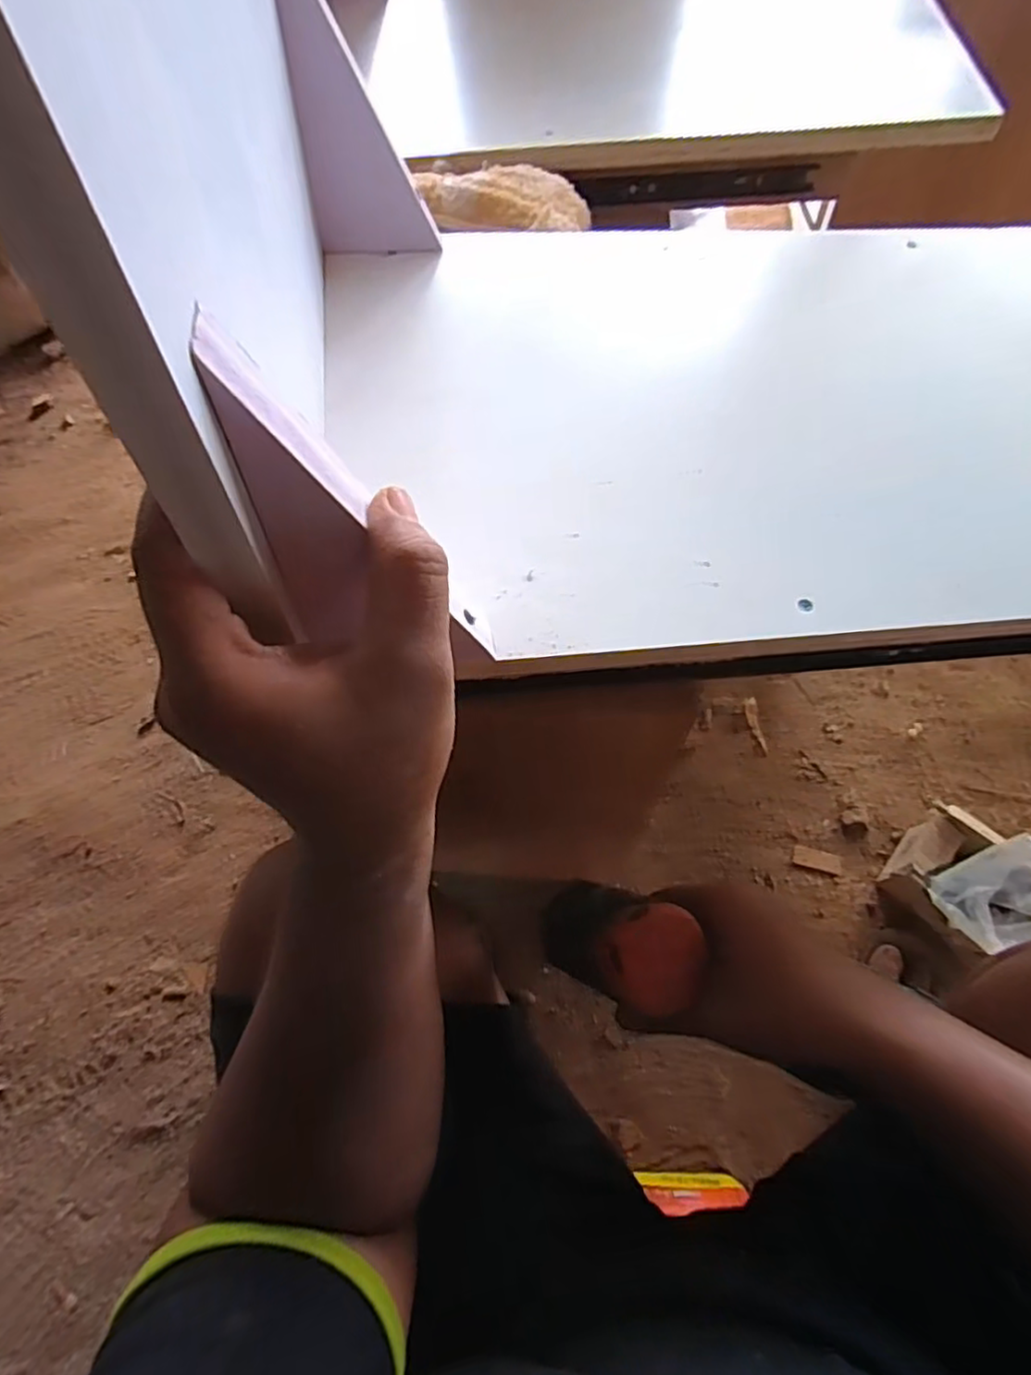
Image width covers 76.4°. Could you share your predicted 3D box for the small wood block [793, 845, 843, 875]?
[{"bbox_3d":[0.401,0.229,0.870,0.058,0.005,0.025,16,66,11],"label":"small wood block"}]

